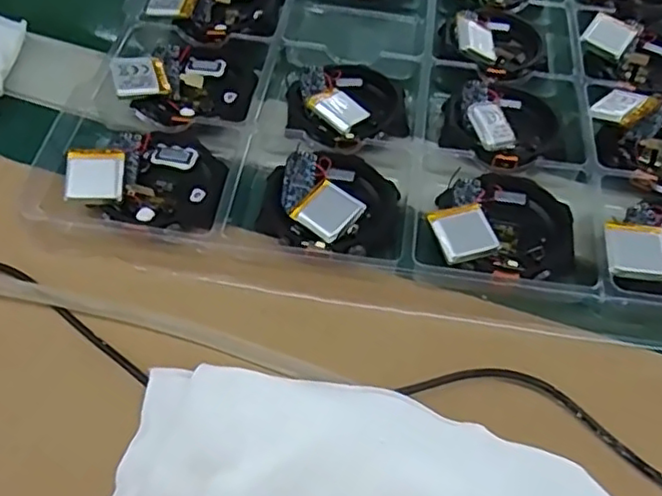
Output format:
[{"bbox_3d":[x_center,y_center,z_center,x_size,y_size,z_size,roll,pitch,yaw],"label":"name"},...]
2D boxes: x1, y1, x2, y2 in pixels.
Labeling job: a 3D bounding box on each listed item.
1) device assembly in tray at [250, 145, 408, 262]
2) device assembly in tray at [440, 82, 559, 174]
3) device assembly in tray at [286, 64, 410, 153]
[{"bbox_3d":[0.001,-0.019,0.254,0.056,0.016,0.049,4,58,2],"label":"device assembly in tray"},{"bbox_3d":[0.075,-0.060,0.280,0.048,0.015,0.051,17,59,10],"label":"device assembly in tray"},{"bbox_3d":[0.006,-0.066,0.284,0.050,0.011,0.050,0,58,0],"label":"device assembly in tray"}]

